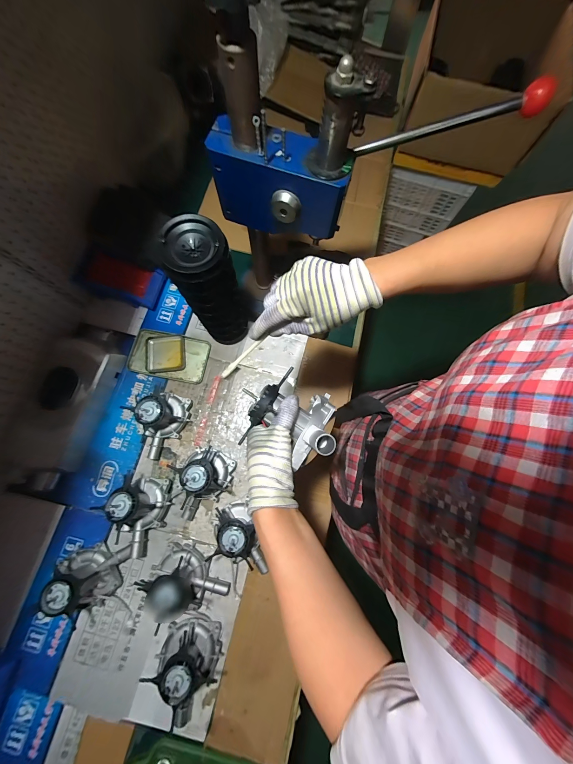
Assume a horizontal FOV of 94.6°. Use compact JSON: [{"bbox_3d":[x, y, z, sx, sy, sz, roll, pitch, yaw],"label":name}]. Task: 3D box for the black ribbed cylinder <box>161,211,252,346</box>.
[{"bbox_3d":[-0.141,-0.170,0.552,0.096,0.321,0.091,0,76,0],"label":"black ribbed cylinder"}]

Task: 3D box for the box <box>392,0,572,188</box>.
[{"bbox_3d":[0.638,-1.002,0.896,0.406,0.249,0.523,17,77,4],"label":"box"}]

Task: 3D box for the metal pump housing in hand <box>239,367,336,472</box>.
[{"bbox_3d":[0.004,0.042,0.345,0.123,0.090,0.112,28,78,7],"label":"metal pump housing in hand"}]

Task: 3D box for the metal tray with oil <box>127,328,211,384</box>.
[{"bbox_3d":[-0.306,-0.070,0.691,0.197,0.013,0.119,11,77,3],"label":"metal tray with oil"}]

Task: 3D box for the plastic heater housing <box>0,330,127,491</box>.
[{"bbox_3d":[-0.494,0.047,0.597,0.119,0.087,0.362,13,77,3],"label":"plastic heater housing"}]

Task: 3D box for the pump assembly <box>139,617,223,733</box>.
[{"bbox_3d":[-0.199,0.553,0.494,0.115,0.105,0.150,22,77,5],"label":"pump assembly"}]

